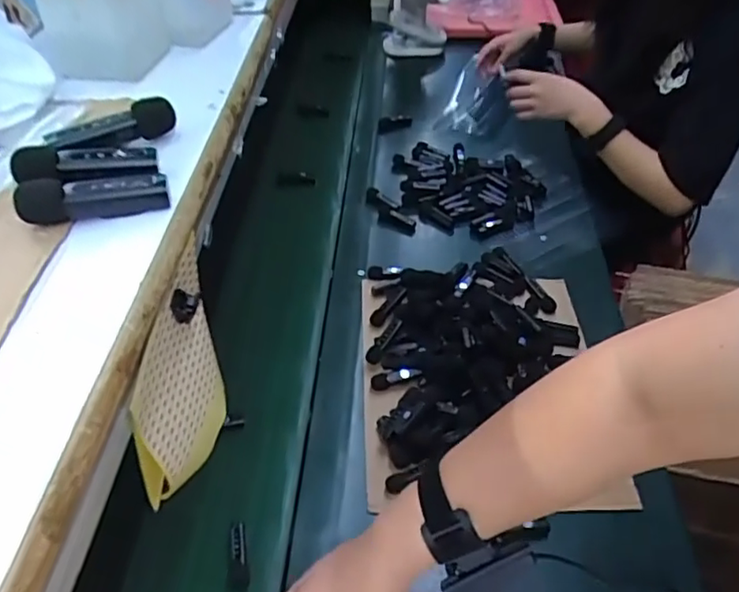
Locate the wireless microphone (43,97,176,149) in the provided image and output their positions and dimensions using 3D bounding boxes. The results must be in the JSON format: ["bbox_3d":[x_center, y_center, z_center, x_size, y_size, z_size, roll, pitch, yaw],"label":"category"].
[{"bbox_3d":[-0.131,-0.085,0.316,0.062,0.015,0.020,-17,48,-15],"label":"wireless microphone"}]

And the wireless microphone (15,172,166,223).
[{"bbox_3d":[-0.123,-0.045,0.277,0.063,0.018,0.012,-10,46,-9],"label":"wireless microphone"}]

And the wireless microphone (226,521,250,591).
[{"bbox_3d":[-0.133,0.263,0.620,0.022,0.014,0.071,-7,46,-5],"label":"wireless microphone"}]

